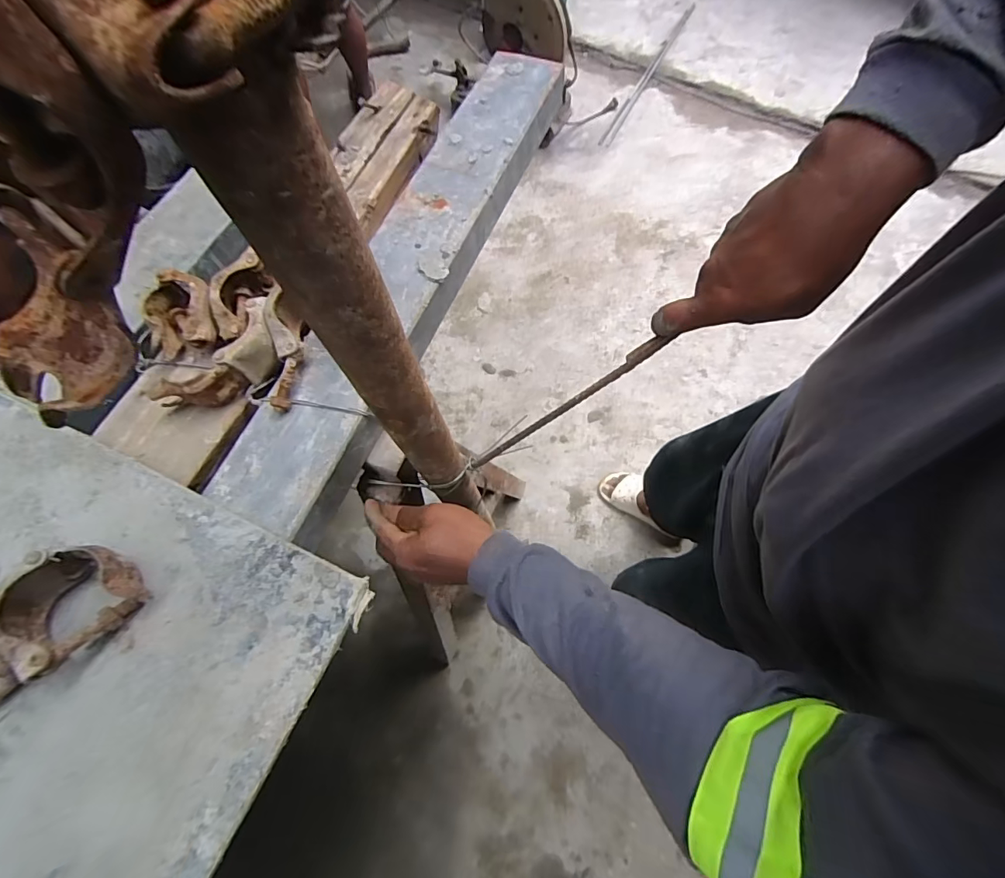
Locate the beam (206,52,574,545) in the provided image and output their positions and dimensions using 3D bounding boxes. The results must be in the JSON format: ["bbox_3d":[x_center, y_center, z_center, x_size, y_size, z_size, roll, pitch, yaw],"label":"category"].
[{"bbox_3d":[-0.086,-0.214,0.529,0.117,0.056,0.670,20,70,9],"label":"beam"}]

